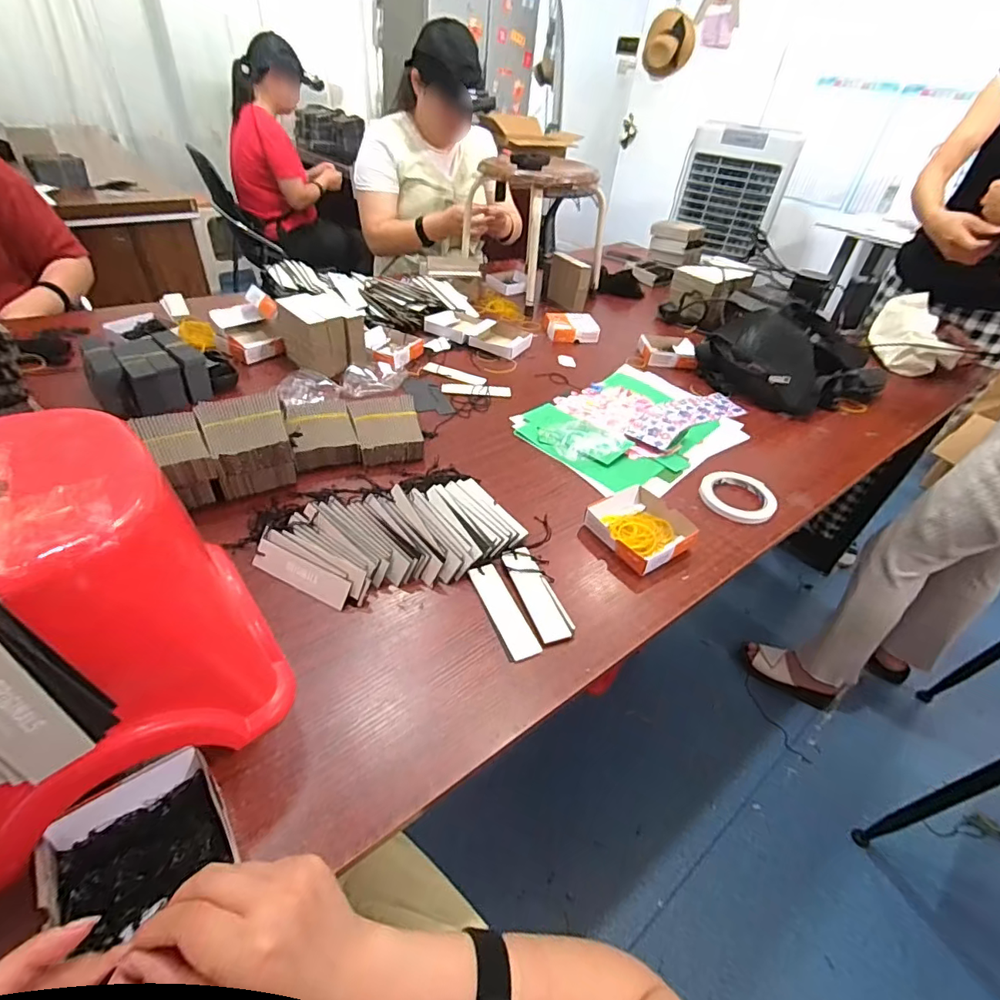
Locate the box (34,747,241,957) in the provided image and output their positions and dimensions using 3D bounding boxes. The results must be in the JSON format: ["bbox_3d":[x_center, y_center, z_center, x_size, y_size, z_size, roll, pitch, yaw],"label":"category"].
[{"bbox_3d":[-0.253,0.243,0.350,0.105,0.031,0.084,-26,53,-30],"label":"box"}]

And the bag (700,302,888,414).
[{"bbox_3d":[0.625,-0.305,1.051,0.363,0.114,0.262,-14,44,-21],"label":"bag"}]

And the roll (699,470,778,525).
[{"bbox_3d":[0.355,-0.007,0.744,0.106,0.013,0.110,4,40,-4],"label":"roll"}]

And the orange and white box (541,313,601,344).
[{"bbox_3d":[0.166,-0.402,1.164,0.120,0.035,0.098,-2,41,-9],"label":"orange and white box"}]

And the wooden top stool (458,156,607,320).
[{"bbox_3d":[0.079,-0.702,1.282,0.326,0.287,0.276,31,46,25],"label":"wooden top stool"}]

